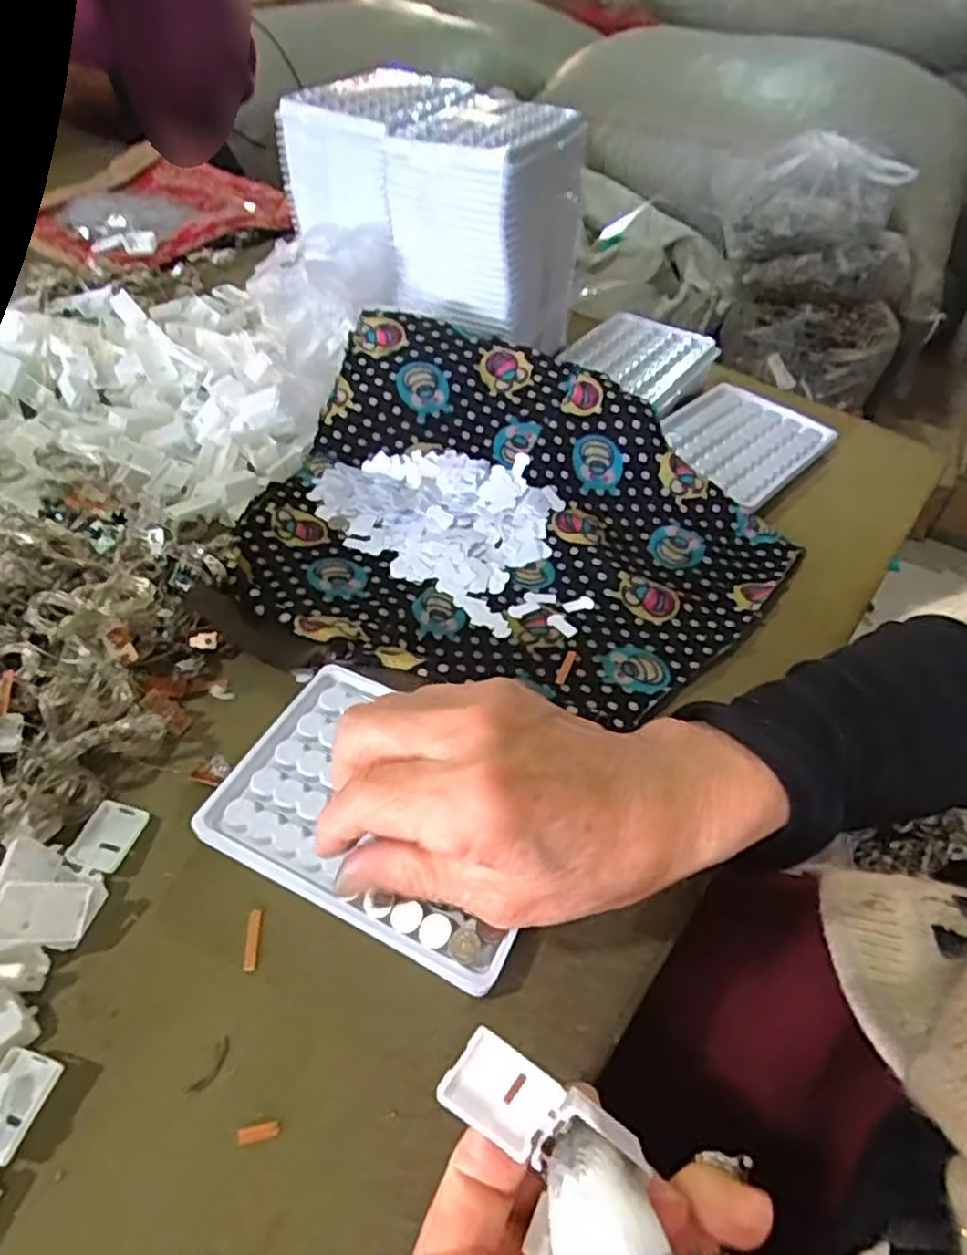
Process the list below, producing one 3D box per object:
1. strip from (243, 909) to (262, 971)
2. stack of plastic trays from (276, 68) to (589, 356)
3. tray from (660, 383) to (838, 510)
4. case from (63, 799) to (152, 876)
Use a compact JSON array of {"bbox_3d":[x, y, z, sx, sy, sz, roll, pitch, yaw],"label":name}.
[{"bbox_3d":[-0.084,0.114,0.264,0.004,0.004,0.021,0,48,-6],"label":"strip"},{"bbox_3d":[-0.036,-0.305,0.510,0.190,0.104,0.148,22,49,15],"label":"stack of plastic trays"},{"bbox_3d":[0.177,-0.131,0.505,0.123,0.009,0.096,-35,59,-31],"label":"tray"},{"bbox_3d":[-0.149,0.083,0.285,0.022,0.007,0.030,11,48,4],"label":"case"}]

